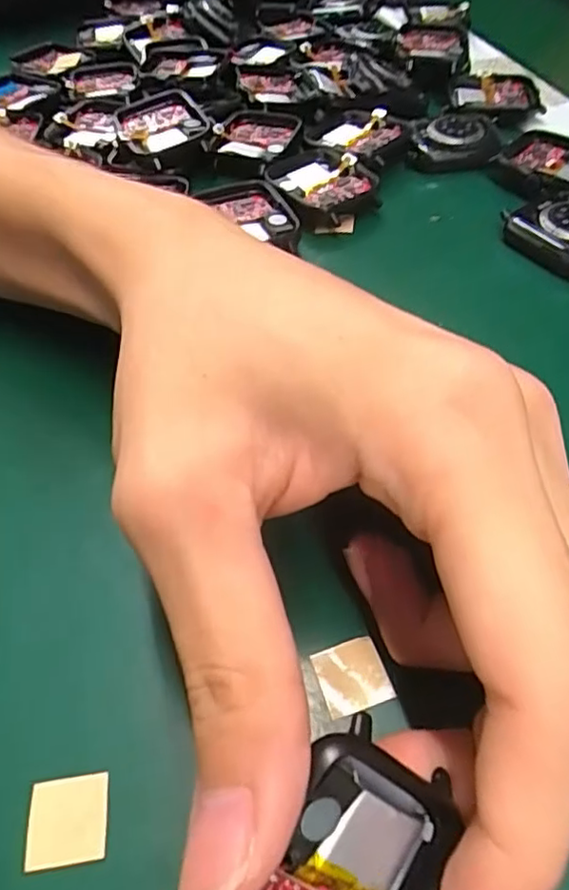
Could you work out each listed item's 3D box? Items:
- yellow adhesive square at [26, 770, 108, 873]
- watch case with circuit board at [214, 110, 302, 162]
[{"bbox_3d":[-0.044,0.074,0.122,0.015,0.004,0.015,-7,51,-5],"label":"yellow adhesive square"},{"bbox_3d":[-0.013,-0.145,0.284,0.036,0.006,0.043,14,52,12],"label":"watch case with circuit board"}]

